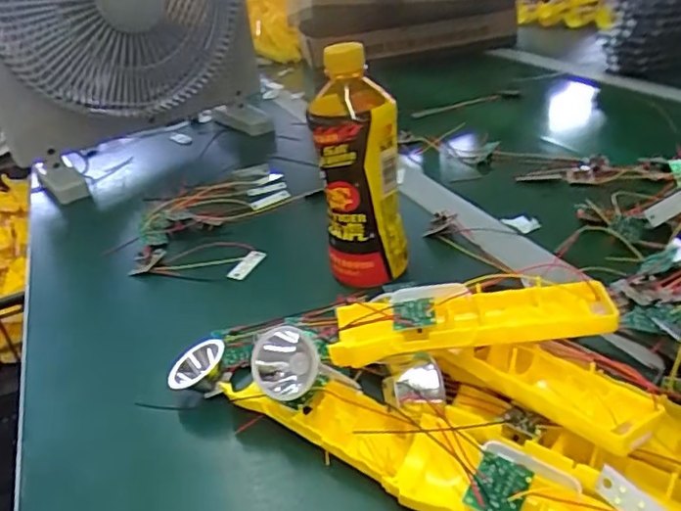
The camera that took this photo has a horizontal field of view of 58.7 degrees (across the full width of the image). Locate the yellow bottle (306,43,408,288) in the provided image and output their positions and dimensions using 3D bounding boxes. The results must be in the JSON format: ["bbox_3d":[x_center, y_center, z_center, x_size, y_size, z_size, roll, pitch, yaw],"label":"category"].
[{"bbox_3d":[0.015,-0.068,0.503,0.068,0.191,0.069,-5,30,4],"label":"yellow bottle"}]

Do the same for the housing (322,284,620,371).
[{"bbox_3d":[0.078,0.040,0.367,0.163,0.020,0.043,-5,30,5],"label":"housing"}]

